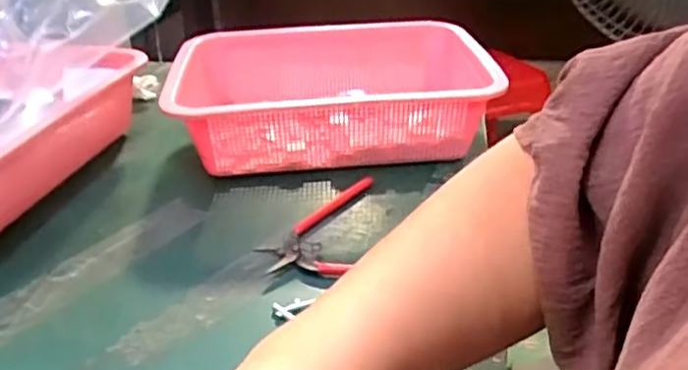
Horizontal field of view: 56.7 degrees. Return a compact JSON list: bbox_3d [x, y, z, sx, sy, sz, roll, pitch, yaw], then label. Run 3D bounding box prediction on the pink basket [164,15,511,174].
[{"bbox_3d":[-0.016,-0.090,0.638,0.291,0.089,0.238,-6,30,-6],"label":"pink basket"}]

